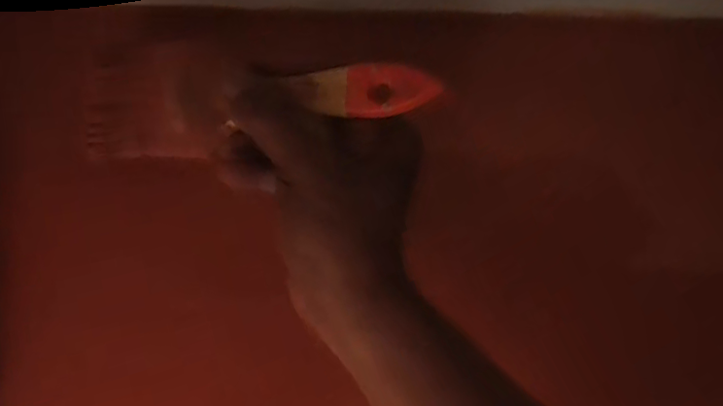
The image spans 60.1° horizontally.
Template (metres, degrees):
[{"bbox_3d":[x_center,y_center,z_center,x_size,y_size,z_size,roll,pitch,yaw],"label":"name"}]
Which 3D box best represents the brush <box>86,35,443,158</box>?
[{"bbox_3d":[-0.059,-0.057,0.321,0.190,0.063,0.017,0,-2,16],"label":"brush"}]

